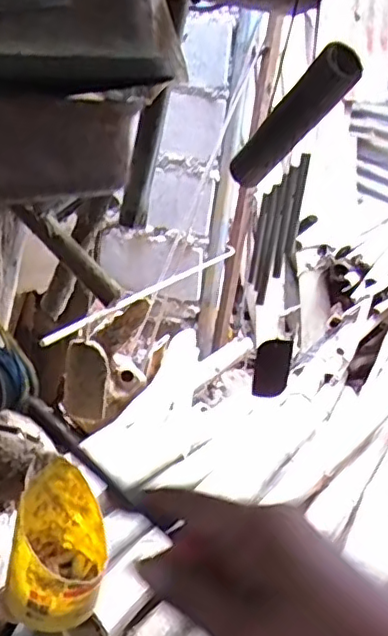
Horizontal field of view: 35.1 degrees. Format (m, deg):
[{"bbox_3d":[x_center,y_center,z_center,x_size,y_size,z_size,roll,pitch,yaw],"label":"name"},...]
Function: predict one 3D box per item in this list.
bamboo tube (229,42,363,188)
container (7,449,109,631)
[{"bbox_3d":[0.091,-0.179,0.572,0.032,0.040,0.180,-2,-20,-29],"label":"bamboo tube"},{"bbox_3d":[-0.129,0.218,0.598,0.085,0.135,0.096,6,17,-4],"label":"container"}]

